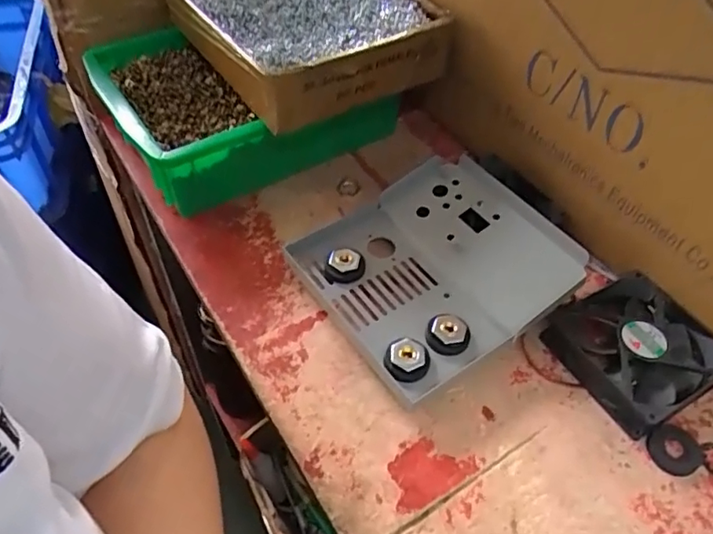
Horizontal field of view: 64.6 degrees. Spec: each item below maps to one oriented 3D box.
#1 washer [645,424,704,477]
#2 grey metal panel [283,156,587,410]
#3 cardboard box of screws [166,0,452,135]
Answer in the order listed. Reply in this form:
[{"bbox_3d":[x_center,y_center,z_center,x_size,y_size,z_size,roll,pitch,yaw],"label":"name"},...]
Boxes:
[{"bbox_3d":[0.202,0.115,0.355,0.035,0.008,0.029,-3,51,-5],"label":"washer"},{"bbox_3d":[0.059,0.000,0.426,0.169,0.058,0.158,-27,57,-23],"label":"grey metal panel"},{"bbox_3d":[-0.048,-0.219,0.493,0.183,0.058,0.230,-23,55,-20],"label":"cardboard box of screws"}]

